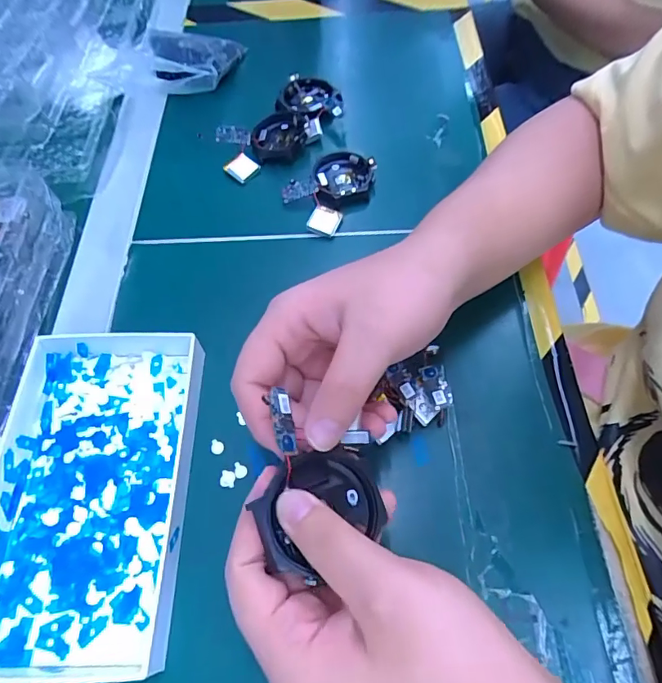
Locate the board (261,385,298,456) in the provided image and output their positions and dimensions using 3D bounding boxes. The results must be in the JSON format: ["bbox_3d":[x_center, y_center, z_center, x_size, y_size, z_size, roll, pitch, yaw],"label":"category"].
[{"bbox_3d":[-0.019,0.033,0.192,0.007,0.007,0.027,-11,75,-4],"label":"board"}]

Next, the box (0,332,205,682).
[{"bbox_3d":[-0.134,0.077,0.258,0.107,0.025,0.177,-1,62,1],"label":"box"}]

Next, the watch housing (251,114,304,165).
[{"bbox_3d":[-0.044,-0.174,0.390,0.043,0.012,0.051,-5,62,-1],"label":"watch housing"}]

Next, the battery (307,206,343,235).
[{"bbox_3d":[-0.006,-0.092,0.354,0.022,0.008,0.023,23,65,13],"label":"battery"}]

